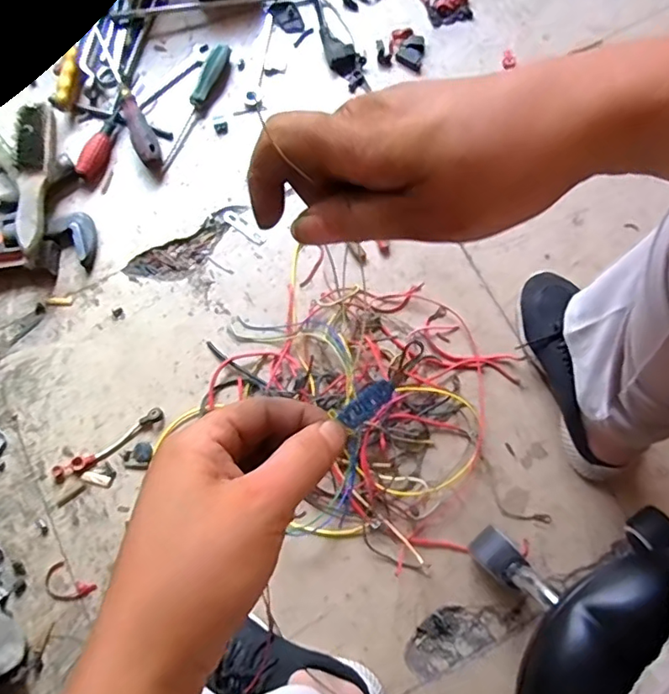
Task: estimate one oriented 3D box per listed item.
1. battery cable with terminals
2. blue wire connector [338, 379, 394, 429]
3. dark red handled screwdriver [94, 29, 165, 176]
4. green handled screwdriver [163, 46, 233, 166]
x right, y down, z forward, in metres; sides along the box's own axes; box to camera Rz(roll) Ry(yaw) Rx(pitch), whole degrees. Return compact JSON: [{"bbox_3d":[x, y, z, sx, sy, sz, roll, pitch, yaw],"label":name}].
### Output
[{"bbox_3d":[-0.269,0.118,0.672,0.143,0.009,0.022,-33,79,-6],"label":"battery cable with terminals"},{"bbox_3d":[0.015,0.026,0.263,0.029,0.004,0.012,-39,79,-12],"label":"blue wire connector"},{"bbox_3d":[-0.274,-0.330,0.758,0.029,0.027,0.215,-21,78,-3],"label":"dark red handled screwdriver"},{"bbox_3d":[-0.189,-0.327,0.757,0.031,0.024,0.189,22,79,6],"label":"green handled screwdriver"}]

